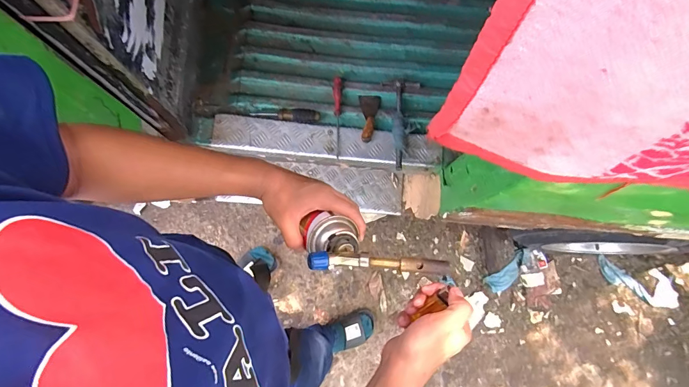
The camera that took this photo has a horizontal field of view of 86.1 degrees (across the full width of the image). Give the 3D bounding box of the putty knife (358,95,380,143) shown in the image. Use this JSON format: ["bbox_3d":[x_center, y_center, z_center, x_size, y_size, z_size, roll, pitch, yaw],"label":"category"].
[{"bbox_3d":[0.064,-0.197,0.961,0.054,0.017,0.141,4,63,0],"label":"putty knife"}]

